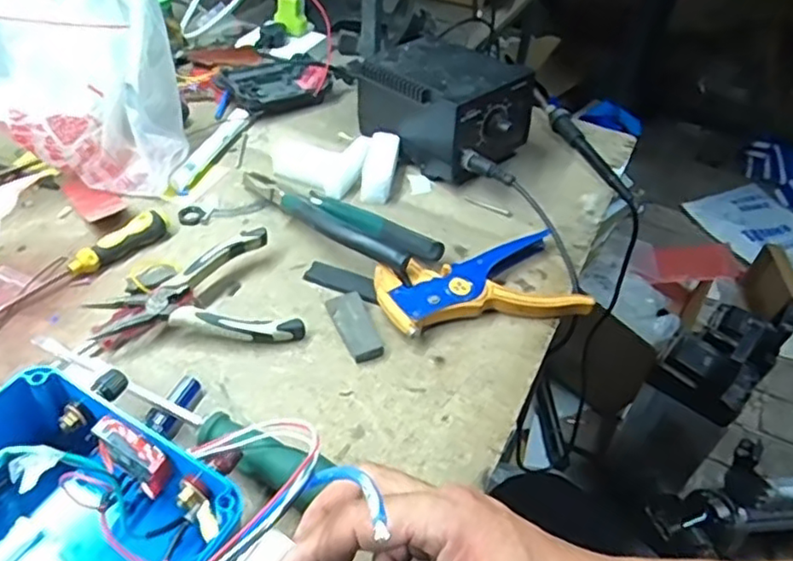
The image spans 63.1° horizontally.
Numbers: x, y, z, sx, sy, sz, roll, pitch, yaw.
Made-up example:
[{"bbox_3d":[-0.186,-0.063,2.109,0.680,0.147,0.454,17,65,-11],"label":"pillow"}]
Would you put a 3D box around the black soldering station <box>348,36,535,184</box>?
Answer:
[{"bbox_3d":[0.048,-0.177,0.652,0.149,0.092,0.111,36,53,27],"label":"black soldering station"}]

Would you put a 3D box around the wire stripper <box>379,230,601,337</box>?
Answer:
[{"bbox_3d":[0.066,0.003,0.523,0.161,0.023,0.084,-10,48,-14],"label":"wire stripper"}]

